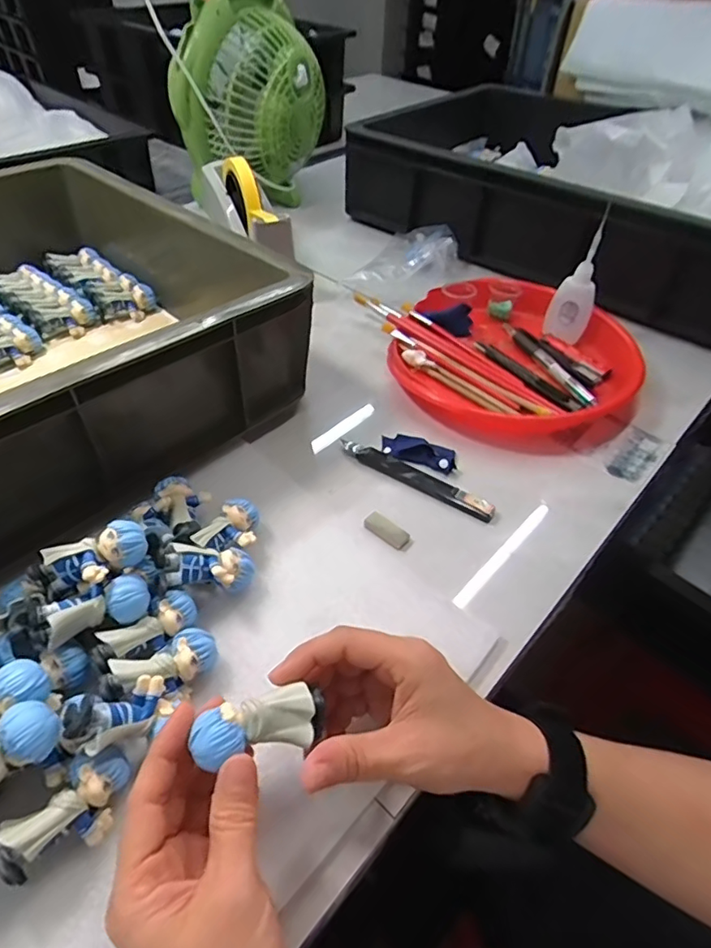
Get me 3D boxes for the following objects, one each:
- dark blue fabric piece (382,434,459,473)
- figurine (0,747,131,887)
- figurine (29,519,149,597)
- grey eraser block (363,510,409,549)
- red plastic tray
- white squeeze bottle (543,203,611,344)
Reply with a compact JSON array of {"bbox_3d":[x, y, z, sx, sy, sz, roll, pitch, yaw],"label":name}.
[{"bbox_3d":[0.054,-0.022,0.458,0.066,0.009,0.025,16,47,11],"label":"dark blue fabric piece"},{"bbox_3d":[-0.136,0.164,0.258,0.059,0.034,0.028,-34,57,-30],"label":"figurine"},{"bbox_3d":[-0.155,0.054,0.315,0.063,0.028,0.030,-18,50,-19],"label":"figurine"},{"bbox_3d":[0.023,0.042,0.405,0.036,0.004,0.016,33,53,25],"label":"grey eraser block"},{"bbox_3d":[0.161,-0.123,0.546,0.240,0.032,0.237,35,54,27],"label":"red plastic tray"},{"bbox_3d":[0.236,-0.202,0.564,0.045,0.112,0.055,20,49,15],"label":"white squeeze bottle"}]

